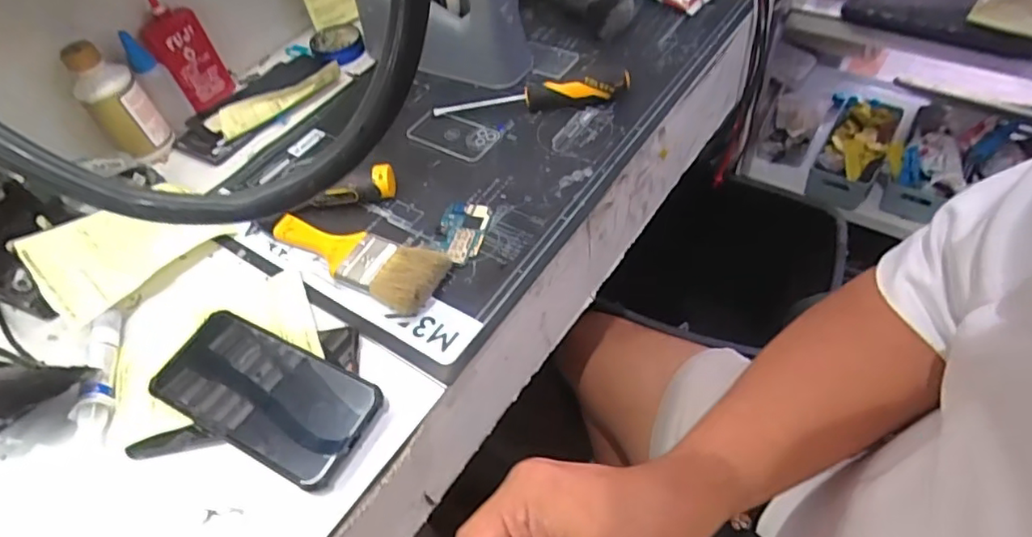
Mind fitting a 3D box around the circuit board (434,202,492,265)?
[{"bbox_3d":[-0.046,-0.032,0.501,0.041,0.009,0.062,4,53,11],"label":"circuit board"}]

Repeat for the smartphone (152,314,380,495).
[{"bbox_3d":[-0.180,0.084,0.419,0.166,0.017,0.078,22,61,19],"label":"smartphone"}]

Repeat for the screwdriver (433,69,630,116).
[{"bbox_3d":[0.014,-0.174,0.594,0.192,0.038,0.024,-5,52,5],"label":"screwdriver"}]

